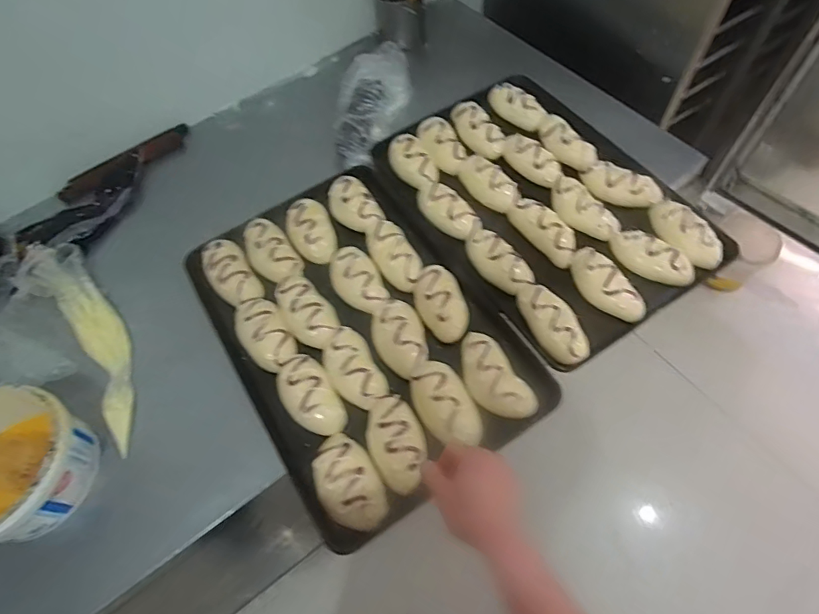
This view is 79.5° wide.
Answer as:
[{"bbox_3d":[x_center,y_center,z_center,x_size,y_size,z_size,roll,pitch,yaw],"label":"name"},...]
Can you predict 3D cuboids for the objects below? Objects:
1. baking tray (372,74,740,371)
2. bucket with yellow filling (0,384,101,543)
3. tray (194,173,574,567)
[{"bbox_3d":[0.245,-0.208,0.935,0.426,0.055,0.591,-31,63,-13],"label":"baking tray"},{"bbox_3d":[-0.589,0.236,0.708,0.209,0.110,0.225,-2,60,3],"label":"bucket with yellow filling"},{"bbox_3d":[-0.083,0.019,0.819,0.417,0.052,0.584,-31,63,-13],"label":"tray"}]

